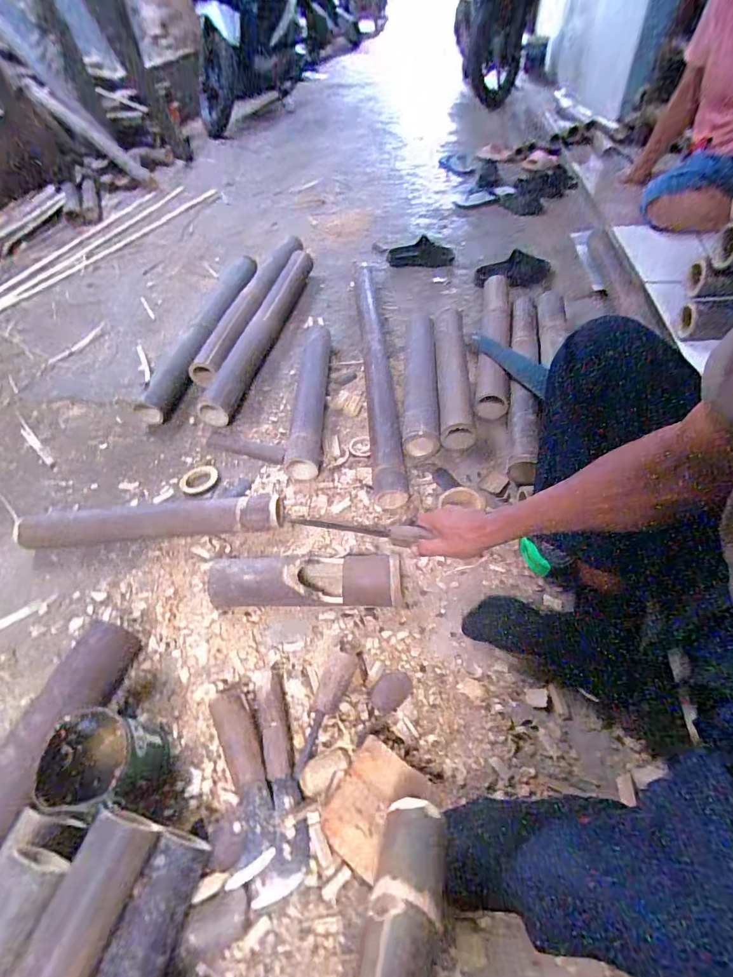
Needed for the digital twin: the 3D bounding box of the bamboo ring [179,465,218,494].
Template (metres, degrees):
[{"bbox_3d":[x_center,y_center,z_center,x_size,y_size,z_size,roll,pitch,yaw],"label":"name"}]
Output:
[{"bbox_3d":[-0.348,-0.018,0.888,0.080,0.020,0.071,-31,55,-20],"label":"bamboo ring"}]

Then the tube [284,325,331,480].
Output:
[{"bbox_3d":[-0.128,-0.197,0.992,0.072,0.069,0.420,0,51,4],"label":"tube"}]

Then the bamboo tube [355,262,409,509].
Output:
[{"bbox_3d":[0.024,-0.320,1.088,0.068,0.071,0.985,-5,50,0],"label":"bamboo tube"}]

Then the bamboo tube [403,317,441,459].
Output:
[{"bbox_3d":[0.132,-0.269,1.032,0.072,0.069,0.494,1,51,5],"label":"bamboo tube"}]

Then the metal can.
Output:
[{"bbox_3d":[-0.325,0.340,0.531,0.107,0.105,0.102,-2,50,3],"label":"metal can"}]

